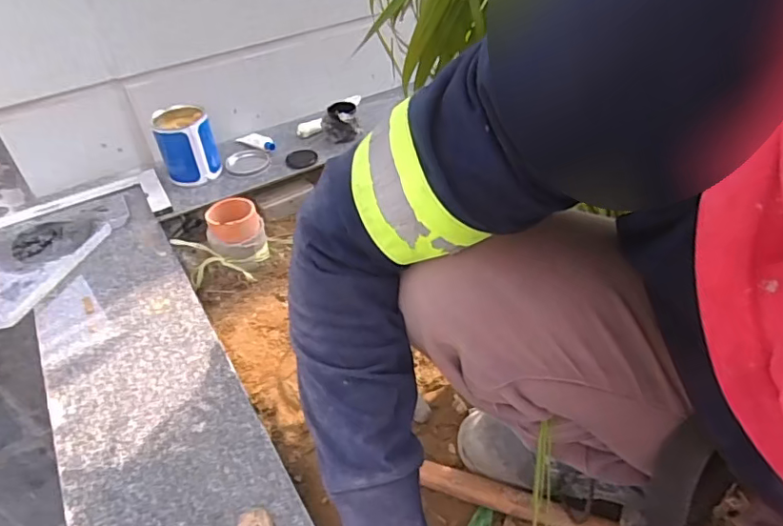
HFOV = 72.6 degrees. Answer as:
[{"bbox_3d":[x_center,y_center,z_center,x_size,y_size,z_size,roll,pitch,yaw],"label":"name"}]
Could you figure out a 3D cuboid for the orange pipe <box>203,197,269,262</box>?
[{"bbox_3d":[-0.271,-0.055,0.928,0.091,0.082,0.091,-18,43,-16],"label":"orange pipe"}]

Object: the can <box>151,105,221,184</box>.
[{"bbox_3d":[-0.390,-0.224,1.018,0.102,0.119,0.092,-18,43,-16],"label":"can"}]

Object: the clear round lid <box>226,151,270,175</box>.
[{"bbox_3d":[-0.292,-0.203,1.074,0.092,0.007,0.082,19,46,24],"label":"clear round lid"}]

